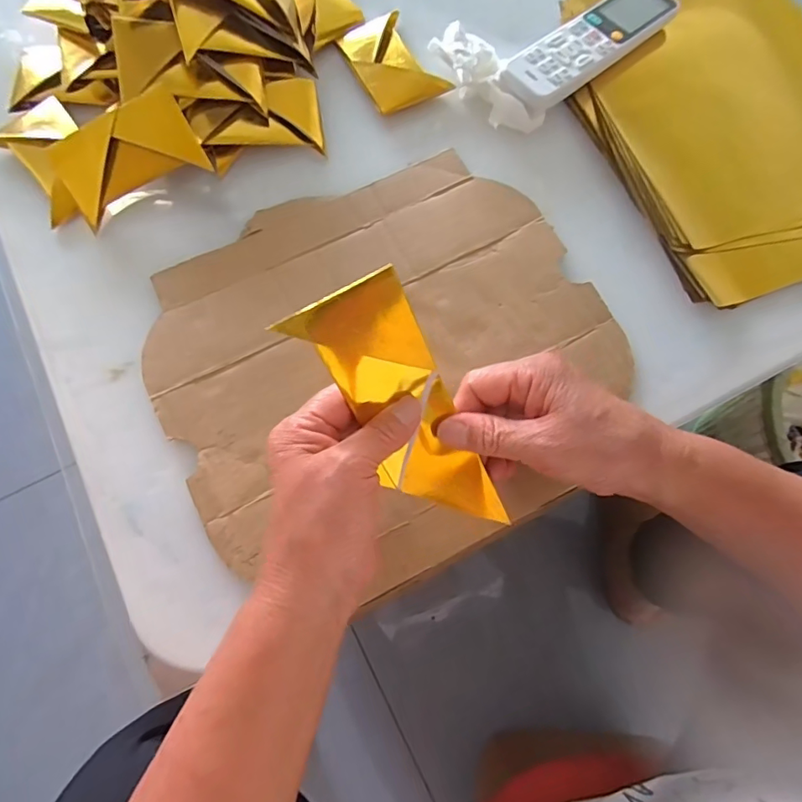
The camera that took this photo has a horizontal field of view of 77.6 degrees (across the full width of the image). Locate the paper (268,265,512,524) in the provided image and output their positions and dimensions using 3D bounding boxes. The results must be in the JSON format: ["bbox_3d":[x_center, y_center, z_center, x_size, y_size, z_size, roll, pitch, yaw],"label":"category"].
[{"bbox_3d":[0.004,0.009,0.273,0.056,0.021,0.157,-35,114,-10],"label":"paper"}]

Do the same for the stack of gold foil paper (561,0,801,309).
[{"bbox_3d":[0.262,-0.237,0.399,0.210,0.030,0.307,-18,75,-6],"label":"stack of gold foil paper"}]

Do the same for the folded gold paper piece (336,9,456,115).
[{"bbox_3d":[-0.010,-0.286,0.423,0.062,0.015,0.099,-26,76,-8],"label":"folded gold paper piece"}]

